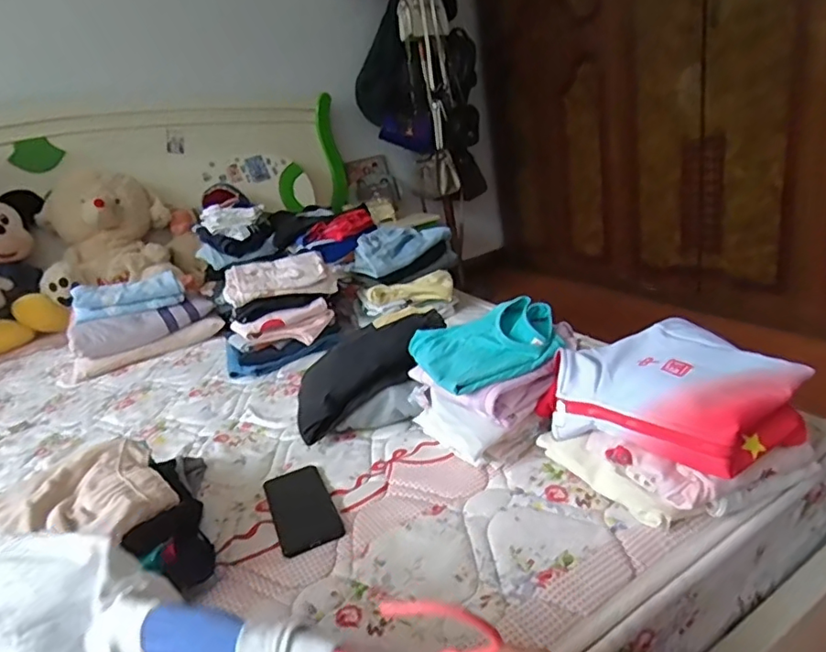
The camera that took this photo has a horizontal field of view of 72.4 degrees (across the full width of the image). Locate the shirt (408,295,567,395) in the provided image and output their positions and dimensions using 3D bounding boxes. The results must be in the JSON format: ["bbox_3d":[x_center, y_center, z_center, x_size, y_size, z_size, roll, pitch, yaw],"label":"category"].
[{"bbox_3d":[0.116,0.021,0.854,0.206,0.059,0.175,-15,23,-14],"label":"shirt"}]

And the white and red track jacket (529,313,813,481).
[{"bbox_3d":[0.338,0.087,0.755,0.245,0.087,0.261,-22,25,-29],"label":"white and red track jacket"}]

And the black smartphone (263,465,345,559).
[{"bbox_3d":[-0.150,0.243,0.762,0.080,0.016,0.164,-15,21,-19],"label":"black smartphone"}]

